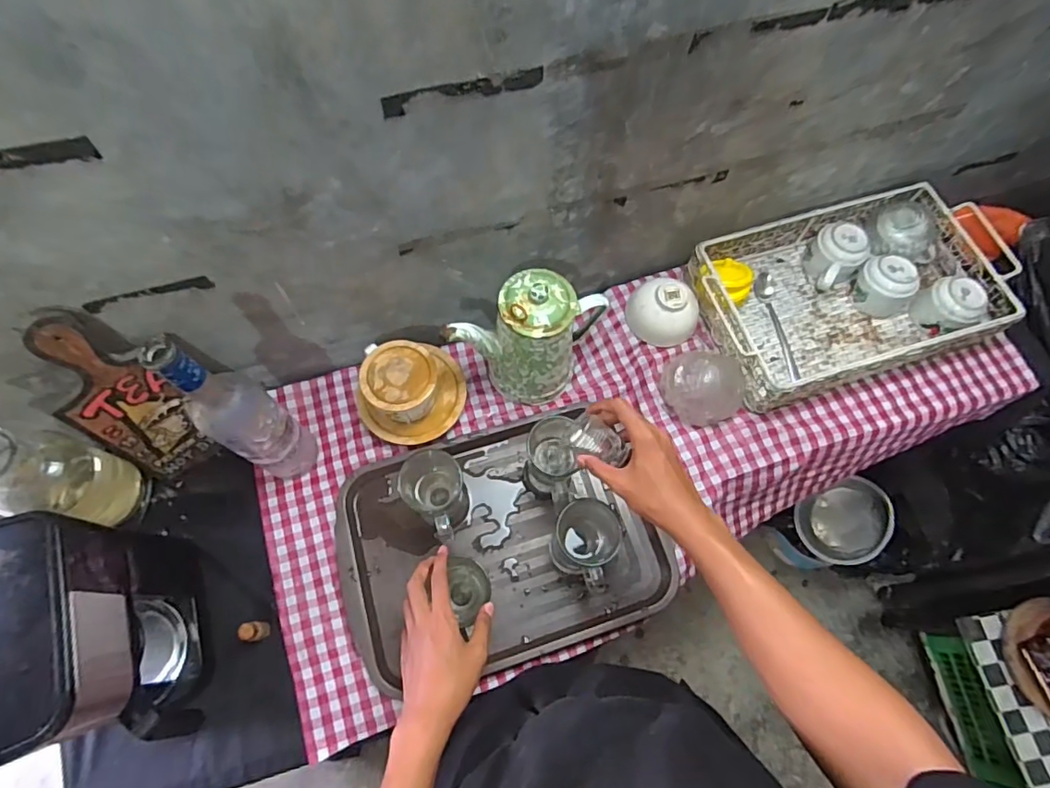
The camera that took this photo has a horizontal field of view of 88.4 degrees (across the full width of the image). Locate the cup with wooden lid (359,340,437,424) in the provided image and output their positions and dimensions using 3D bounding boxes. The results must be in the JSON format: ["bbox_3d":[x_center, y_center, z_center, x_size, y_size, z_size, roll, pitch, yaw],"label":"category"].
[{"bbox_3d":[-0.170,-0.012,0.749,0.094,0.079,0.102,1,68,-2],"label":"cup with wooden lid"}]

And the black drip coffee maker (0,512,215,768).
[{"bbox_3d":[-0.461,0.252,0.573,0.139,0.277,0.237,-15,69,-8],"label":"black drip coffee maker"}]

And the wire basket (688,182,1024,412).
[{"bbox_3d":[0.486,-0.156,0.830,0.435,0.087,0.267,-16,70,-8],"label":"wire basket"}]

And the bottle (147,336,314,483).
[{"bbox_3d":[-0.326,0.026,0.629,0.074,0.340,0.074,42,72,14],"label":"bottle"}]

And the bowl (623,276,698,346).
[{"bbox_3d":[0.211,-0.128,0.817,0.111,0.059,0.093,24,69,7],"label":"bowl"}]

